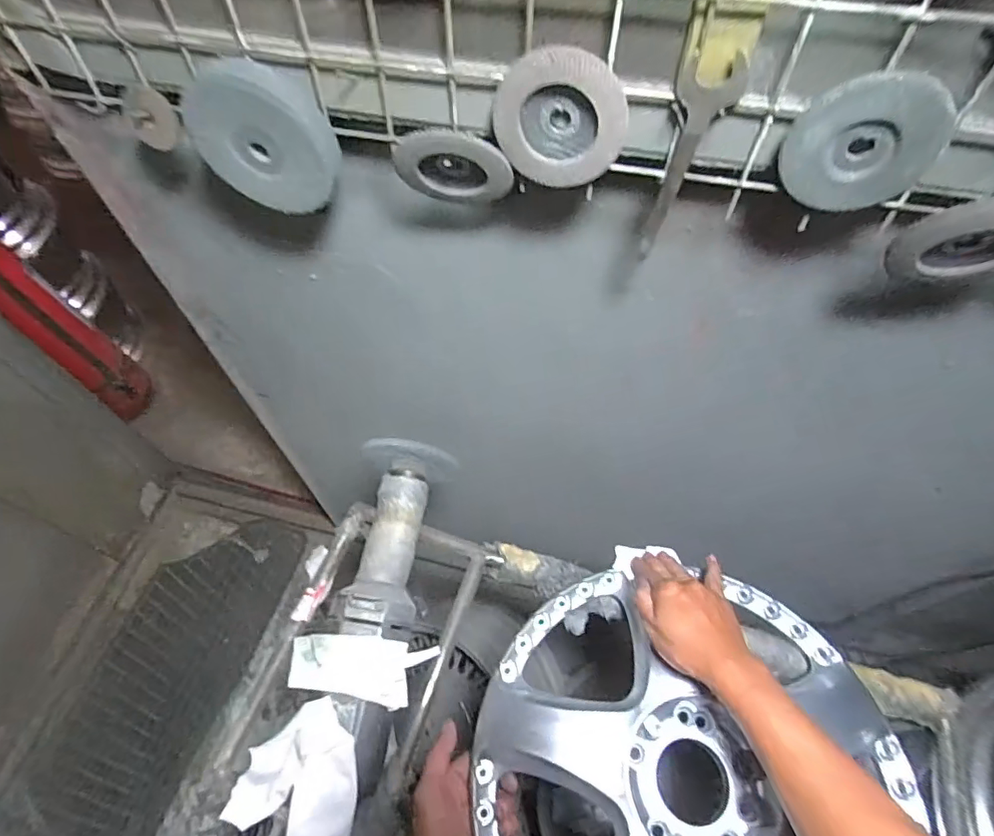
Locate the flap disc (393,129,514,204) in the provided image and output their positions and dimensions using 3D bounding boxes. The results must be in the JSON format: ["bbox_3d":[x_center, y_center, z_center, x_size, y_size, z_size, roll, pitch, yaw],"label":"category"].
[{"bbox_3d":[-0.034,-0.202,0.427,0.092,0.074,0.015,9,76,-18],"label":"flap disc"}]

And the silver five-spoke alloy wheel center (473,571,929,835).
[{"bbox_3d":[0.170,0.336,0.498,0.368,0.055,0.402,0,57,0],"label":"silver five-spoke alloy wheel center"}]

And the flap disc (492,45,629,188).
[{"bbox_3d":[0.044,-0.211,0.377,0.091,0.088,0.013,16,58,10],"label":"flap disc"}]

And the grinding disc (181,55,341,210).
[{"bbox_3d":[-0.187,-0.225,0.432,0.115,0.110,0.020,8,57,5],"label":"grinding disc"}]

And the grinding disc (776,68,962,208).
[{"bbox_3d":[0.236,-0.175,0.344,0.090,0.083,0.009,16,58,10],"label":"grinding disc"}]

